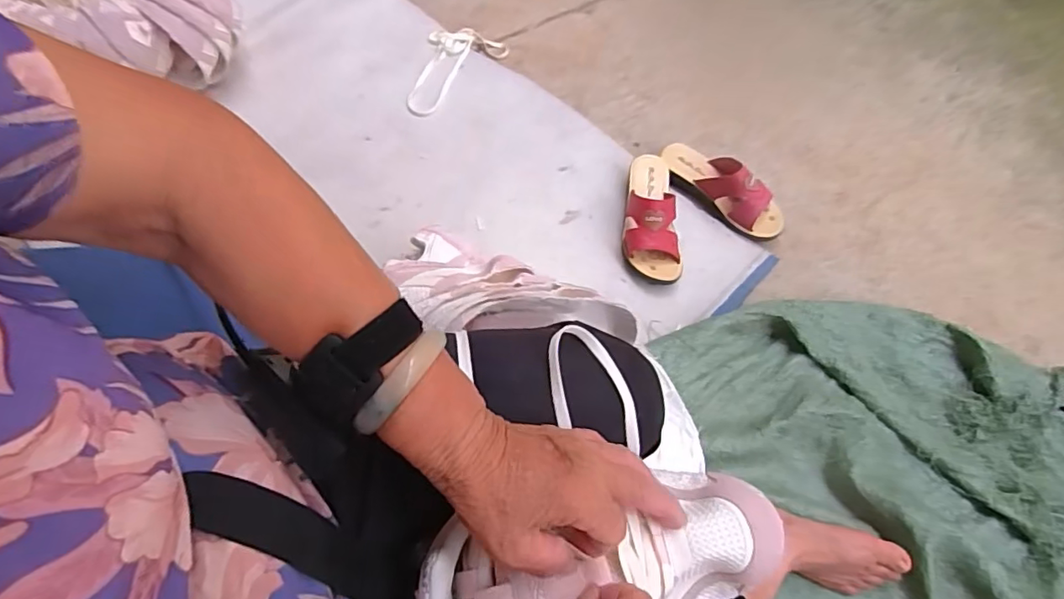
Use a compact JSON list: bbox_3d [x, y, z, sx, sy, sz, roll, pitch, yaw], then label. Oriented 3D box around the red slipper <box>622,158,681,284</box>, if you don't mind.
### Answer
[{"bbox_3d":[0.184,-0.136,0.869,0.083,0.077,0.223,0,64,1],"label":"red slipper"}]

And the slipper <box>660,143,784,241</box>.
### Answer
[{"bbox_3d":[0.310,-0.187,0.900,0.225,0.083,0.076,41,71,18],"label":"slipper"}]

